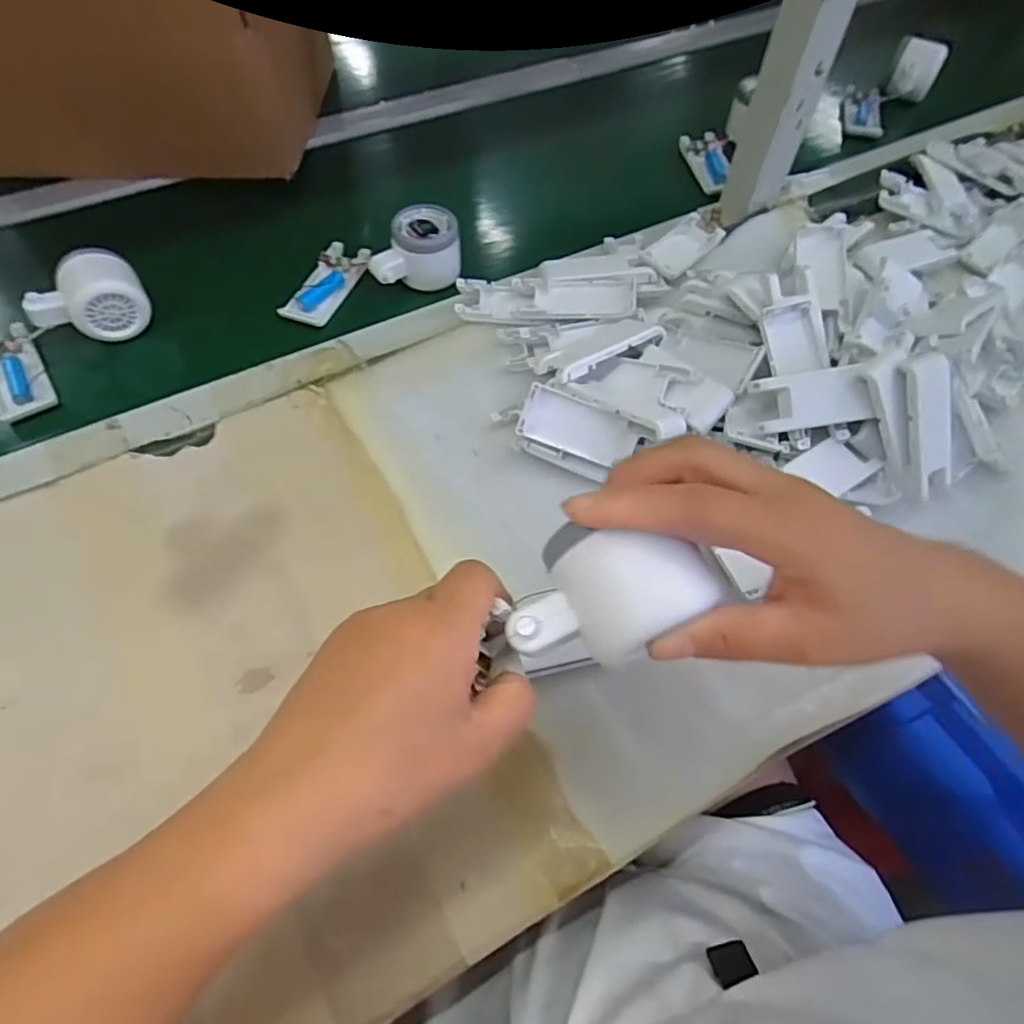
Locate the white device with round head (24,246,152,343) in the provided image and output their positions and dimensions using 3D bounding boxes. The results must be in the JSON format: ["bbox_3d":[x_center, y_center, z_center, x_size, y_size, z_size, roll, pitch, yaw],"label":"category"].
[{"bbox_3d":[-0.351,-0.174,0.511,0.087,0.055,0.052,-36,67,-21],"label":"white device with round head"}]

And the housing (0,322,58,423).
[{"bbox_3d":[-0.405,-0.115,0.502,0.040,0.015,0.097,-31,68,-17],"label":"housing"}]

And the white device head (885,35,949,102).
[{"bbox_3d":[0.501,-0.553,0.764,0.055,0.045,0.072,27,62,15],"label":"white device head"}]

